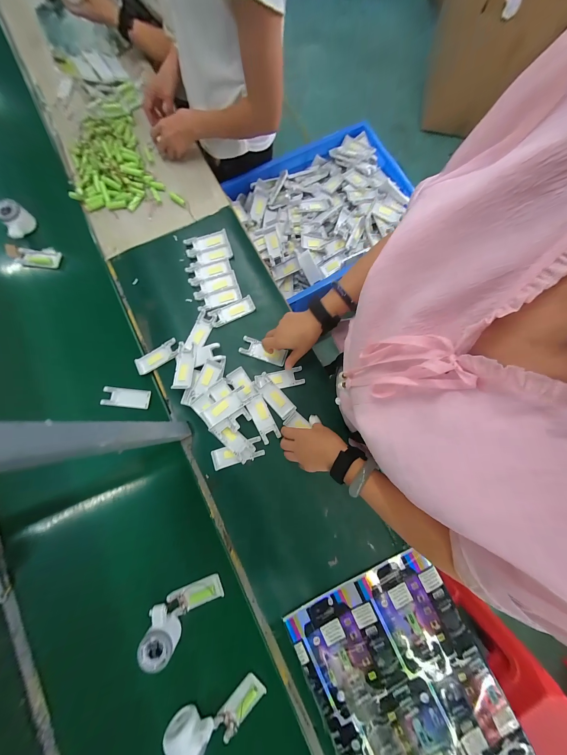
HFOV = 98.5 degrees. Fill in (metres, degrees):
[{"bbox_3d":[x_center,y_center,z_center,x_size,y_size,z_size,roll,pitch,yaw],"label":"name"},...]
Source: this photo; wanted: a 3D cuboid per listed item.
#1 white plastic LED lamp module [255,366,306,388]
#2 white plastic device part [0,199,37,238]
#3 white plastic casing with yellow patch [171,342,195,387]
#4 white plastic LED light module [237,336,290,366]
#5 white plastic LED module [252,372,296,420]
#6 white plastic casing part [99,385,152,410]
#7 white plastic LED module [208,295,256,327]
[{"bbox_3d":[-0.008,0.004,0.536,0.104,0.010,0.039,-12,80,-3],"label":"white plastic LED lamp module"},{"bbox_3d":[-0.685,-0.403,0.619,0.064,0.047,0.075,41,81,6],"label":"white plastic device part"},{"bbox_3d":[-0.213,-0.026,0.525,0.040,0.009,0.103,2,71,1],"label":"white plastic casing with yellow patch"},{"bbox_3d":[-0.046,-0.058,0.551,0.103,0.010,0.039,21,80,6],"label":"white plastic LED light module"},{"bbox_3d":[-0.020,0.040,0.525,0.038,0.014,0.104,-42,83,-8],"label":"white plastic LED module"},{"bbox_3d":[-0.356,0.045,0.552,0.106,0.008,0.044,5,79,0],"label":"white plastic casing part"},{"bbox_3d":[-0.119,-0.156,0.572,0.105,0.004,0.043,-23,81,-5],"label":"white plastic LED module"}]

